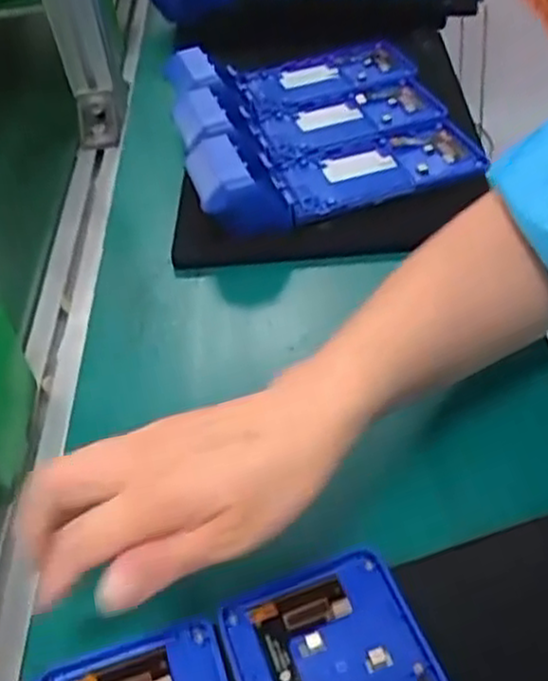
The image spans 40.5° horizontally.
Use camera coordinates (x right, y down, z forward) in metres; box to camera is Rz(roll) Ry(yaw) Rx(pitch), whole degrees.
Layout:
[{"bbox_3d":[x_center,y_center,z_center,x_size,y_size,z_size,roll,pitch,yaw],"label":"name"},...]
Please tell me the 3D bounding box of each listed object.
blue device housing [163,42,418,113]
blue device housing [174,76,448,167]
[{"bbox_3d":[0.017,-0.243,0.664,0.224,0.046,0.091,-22,46,-11],"label":"blue device housing"},{"bbox_3d":[0.031,-0.186,0.609,0.226,0.043,0.093,-22,46,-12],"label":"blue device housing"}]

